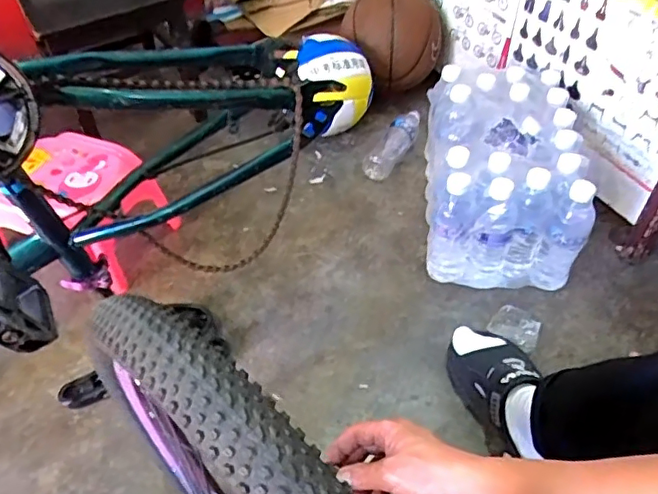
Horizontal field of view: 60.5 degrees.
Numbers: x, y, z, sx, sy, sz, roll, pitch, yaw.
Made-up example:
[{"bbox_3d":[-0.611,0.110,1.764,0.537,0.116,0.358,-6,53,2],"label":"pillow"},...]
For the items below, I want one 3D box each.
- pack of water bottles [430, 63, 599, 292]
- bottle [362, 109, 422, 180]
[{"bbox_3d":[0.303,-0.132,1.019,0.237,0.220,0.359,2,48,5],"label":"pack of water bottles"},{"bbox_3d":[0.146,-0.218,1.204,0.053,0.063,0.201,26,55,24],"label":"bottle"}]

